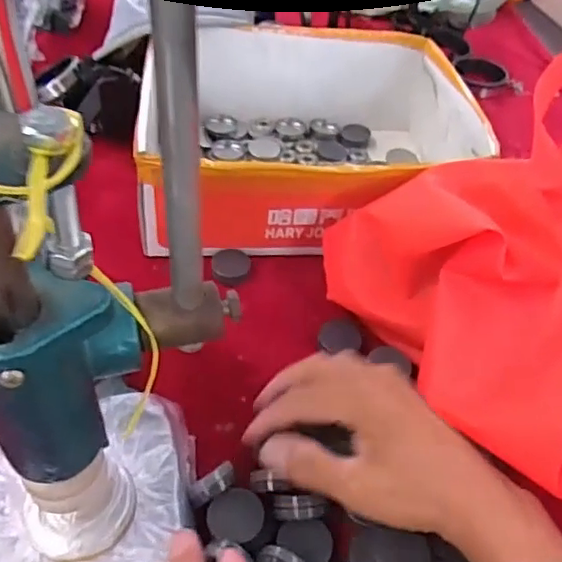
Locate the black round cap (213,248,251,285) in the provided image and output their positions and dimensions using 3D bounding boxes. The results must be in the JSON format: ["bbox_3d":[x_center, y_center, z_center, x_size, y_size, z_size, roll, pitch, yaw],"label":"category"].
[{"bbox_3d":[-0.042,-0.013,0.508,0.032,0.009,0.033,3,49,-4],"label":"black round cap"}]

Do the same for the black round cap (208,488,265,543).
[{"bbox_3d":[-0.027,0.140,0.355,0.032,0.013,0.030,2,54,-3],"label":"black round cap"}]

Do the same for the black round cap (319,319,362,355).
[{"bbox_3d":[0.047,0.043,0.468,0.032,0.005,0.029,4,54,-2],"label":"black round cap"}]

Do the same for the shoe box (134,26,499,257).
[{"bbox_3d":[0.031,-0.136,0.575,0.280,0.114,0.245,3,49,-4],"label":"shoe box"}]

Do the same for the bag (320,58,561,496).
[{"bbox_3d":[0.200,0.015,0.391,0.214,0.176,0.278,-19,54,-22],"label":"bag"}]

